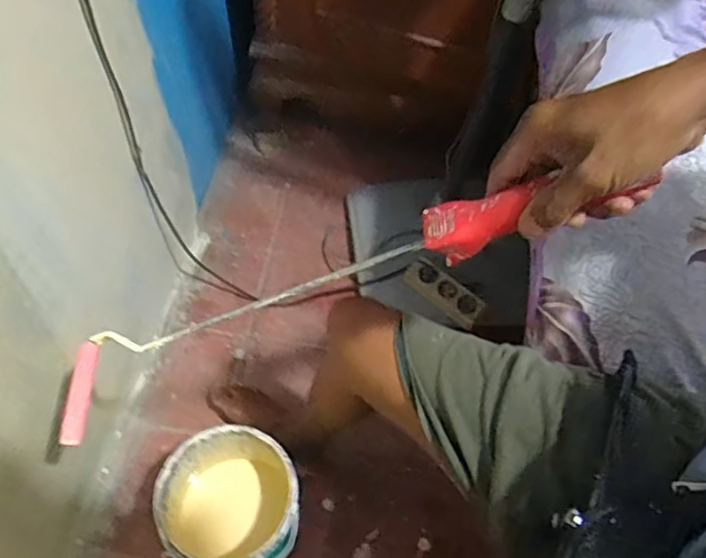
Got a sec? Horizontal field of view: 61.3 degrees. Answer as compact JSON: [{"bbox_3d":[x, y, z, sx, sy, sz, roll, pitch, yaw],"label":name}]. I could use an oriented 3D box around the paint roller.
[{"bbox_3d":[-0.081,0.035,0.483,0.554,0.040,0.103,-22,48,35],"label":"paint roller"}]

